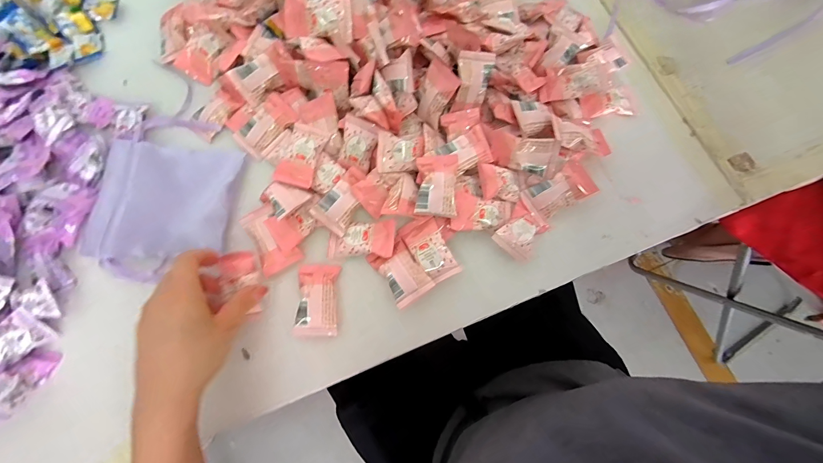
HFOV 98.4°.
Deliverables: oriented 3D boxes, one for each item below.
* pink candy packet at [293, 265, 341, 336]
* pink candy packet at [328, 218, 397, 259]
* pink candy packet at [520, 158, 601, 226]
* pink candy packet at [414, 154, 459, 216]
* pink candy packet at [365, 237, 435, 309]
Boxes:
[{"bbox_3d":[-0.093,0.066,0.348,0.041,0.010,0.068,0,74,1],"label":"pink candy packet"},{"bbox_3d":[-0.051,0.007,0.362,0.066,0.011,0.038,3,75,1],"label":"pink candy packet"},{"bbox_3d":[0.153,-0.041,0.366,0.067,0.009,0.040,-34,88,8],"label":"pink candy packet"},{"bbox_3d":[0.026,-0.047,0.354,0.041,0.016,0.061,2,74,1],"label":"pink candy packet"},{"bbox_3d":[-0.011,0.040,0.354,0.040,0.016,0.063,-34,77,-8],"label":"pink candy packet"}]

